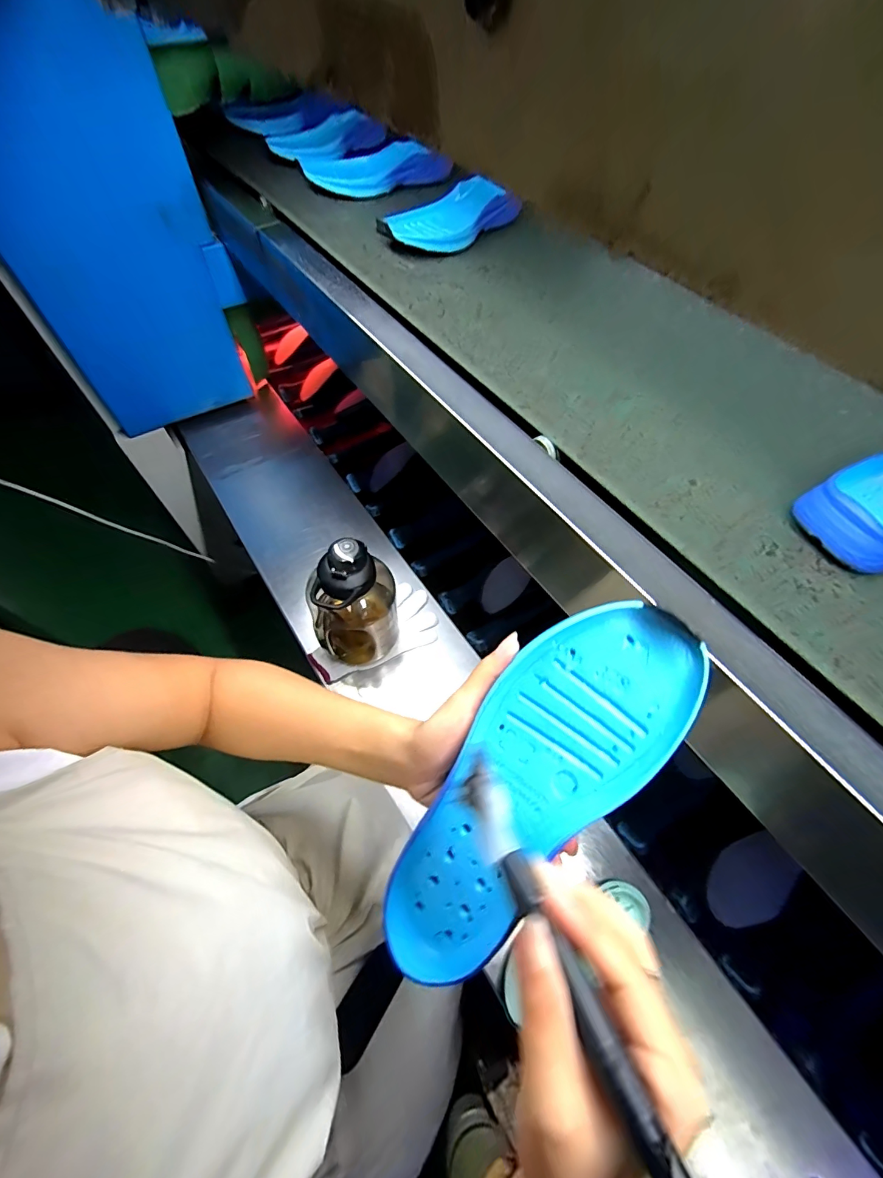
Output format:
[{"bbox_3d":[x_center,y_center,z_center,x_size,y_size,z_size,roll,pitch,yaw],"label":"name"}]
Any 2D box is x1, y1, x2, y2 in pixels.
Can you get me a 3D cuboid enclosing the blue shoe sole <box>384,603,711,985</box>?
[{"bbox_3d":[0.047,0.116,0.256,0.090,0.023,0.248,37,100,18],"label":"blue shoe sole"}]

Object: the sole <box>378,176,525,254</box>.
[{"bbox_3d":[0.010,-0.507,0.596,0.200,0.051,0.088,-36,67,-22],"label":"sole"}]

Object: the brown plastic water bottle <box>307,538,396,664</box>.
[{"bbox_3d":[-0.128,0.027,0.642,0.119,0.215,0.099,2,58,-2],"label":"brown plastic water bottle"}]

